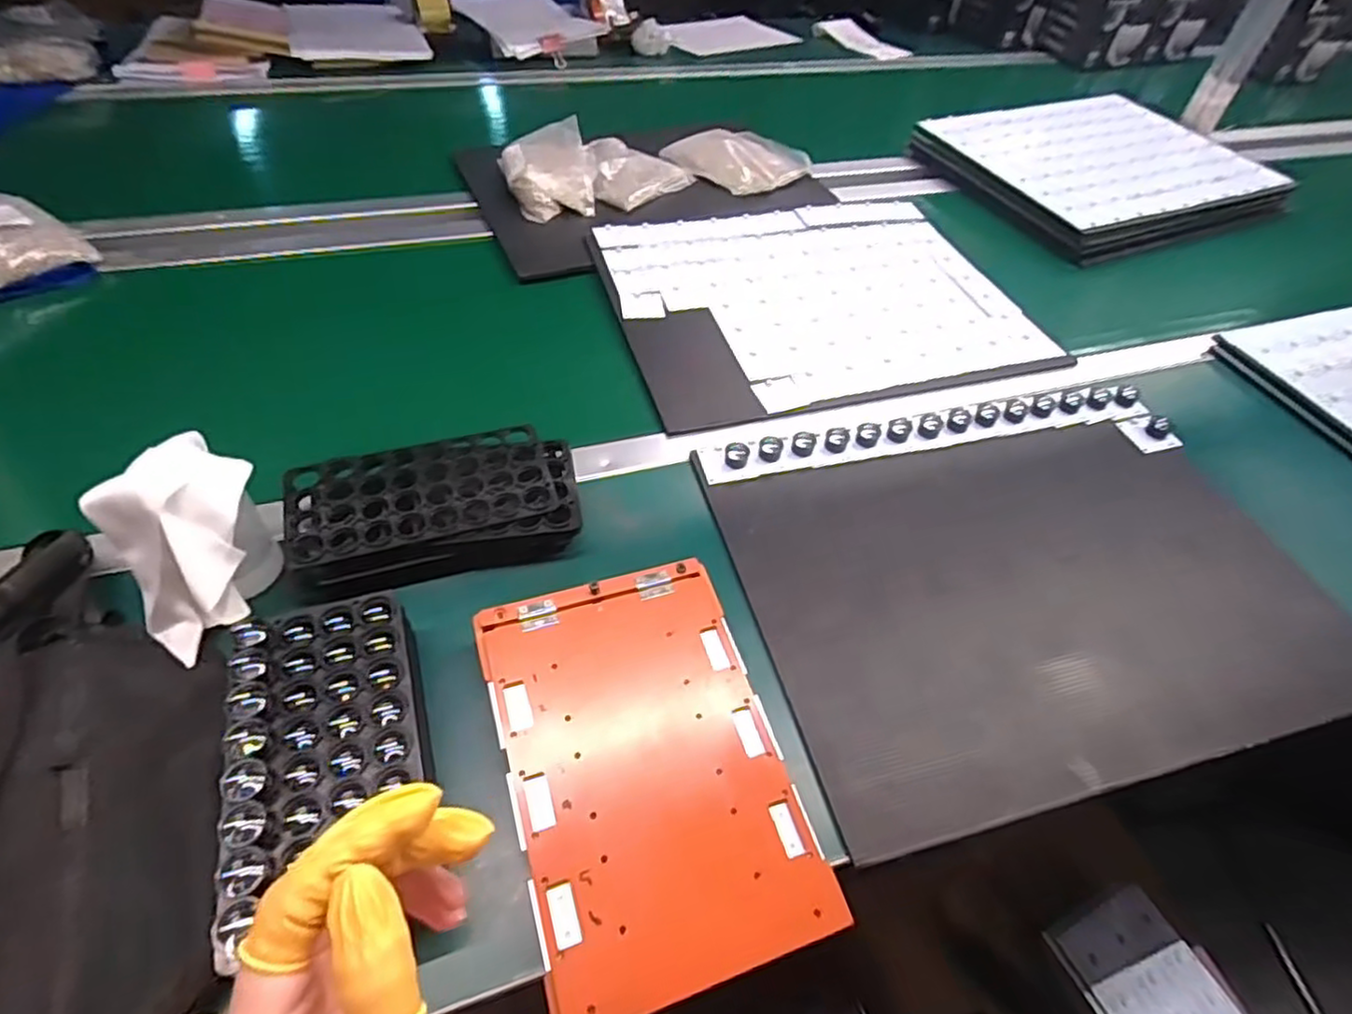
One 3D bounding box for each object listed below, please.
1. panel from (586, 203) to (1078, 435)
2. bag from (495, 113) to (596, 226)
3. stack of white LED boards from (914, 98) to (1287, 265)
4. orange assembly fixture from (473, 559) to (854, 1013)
[{"bbox_3d":[0.161,-0.254,0.812,0.468,0.021,0.360,-12,52,-15],"label":"panel"},{"bbox_3d":[-0.173,-0.456,0.915,0.117,0.052,0.173,-10,52,-13],"label":"bag"},{"bbox_3d":[0.660,-0.540,1.069,0.478,0.047,0.374,-18,54,-19],"label":"stack of white LED boards"},{"bbox_3d":[-0.019,0.154,0.421,0.165,0.025,0.243,-13,52,-15],"label":"orange assembly fixture"}]

